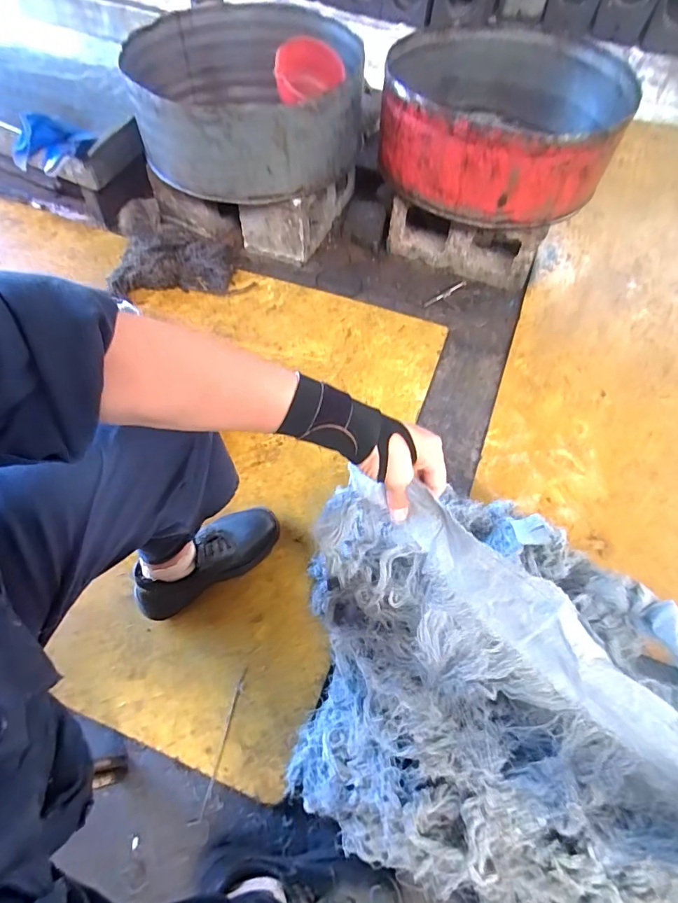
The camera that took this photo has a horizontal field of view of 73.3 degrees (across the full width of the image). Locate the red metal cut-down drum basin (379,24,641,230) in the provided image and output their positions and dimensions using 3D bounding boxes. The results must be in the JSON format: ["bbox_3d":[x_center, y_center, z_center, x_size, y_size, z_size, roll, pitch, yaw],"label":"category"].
[{"bbox_3d":[0.366,-0.767,1.057,0.519,0.187,0.517,1,60,-2],"label":"red metal cut-down drum basin"}]

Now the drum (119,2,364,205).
[{"bbox_3d":[-0.223,-0.855,1.113,0.533,0.199,0.535,1,60,-2],"label":"drum"}]

